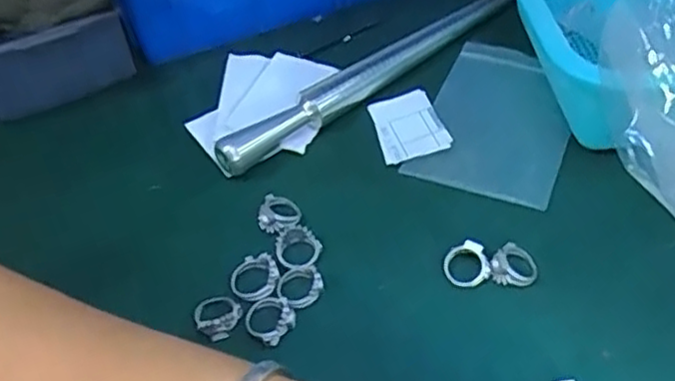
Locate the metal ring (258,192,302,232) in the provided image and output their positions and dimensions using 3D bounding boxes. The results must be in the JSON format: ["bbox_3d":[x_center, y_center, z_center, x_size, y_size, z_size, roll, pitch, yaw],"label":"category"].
[{"bbox_3d":[-0.030,0.011,0.365,0.020,0.009,0.021,-3,48,3],"label":"metal ring"}]

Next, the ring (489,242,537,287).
[{"bbox_3d":[0.084,0.035,0.332,0.022,0.008,0.021,-3,48,3],"label":"ring"}]

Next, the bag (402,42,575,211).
[{"bbox_3d":[0.097,-0.047,0.411,0.079,0.006,0.131,16,51,19],"label":"bag"}]

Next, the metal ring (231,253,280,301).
[{"bbox_3d":[-0.041,0.041,0.339,0.023,0.009,0.021,-3,48,3],"label":"metal ring"}]

